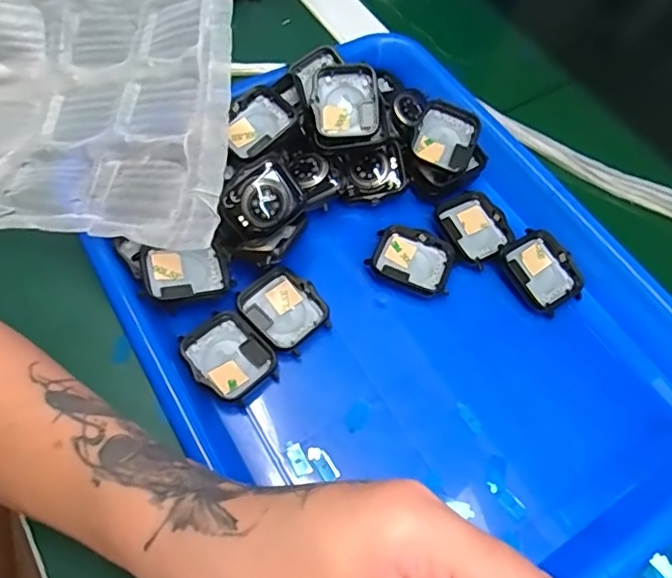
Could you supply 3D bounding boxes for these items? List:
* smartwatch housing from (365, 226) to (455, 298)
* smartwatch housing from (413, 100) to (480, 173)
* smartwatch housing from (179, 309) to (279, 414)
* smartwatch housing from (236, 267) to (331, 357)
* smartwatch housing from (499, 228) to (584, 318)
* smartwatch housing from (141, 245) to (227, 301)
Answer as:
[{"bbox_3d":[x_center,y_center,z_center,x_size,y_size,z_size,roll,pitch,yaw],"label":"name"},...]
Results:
[{"bbox_3d":[0.044,-0.017,0.322,0.046,0.007,0.035,19,64,6],"label":"smartwatch housing"},{"bbox_3d":[0.068,-0.092,0.344,0.035,0.007,0.040,22,83,2],"label":"smartwatch housing"},{"bbox_3d":[-0.054,0.037,0.291,0.037,0.013,0.047,-40,72,-20],"label":"smartwatch housing"},{"bbox_3d":[-0.027,0.012,0.305,0.037,0.009,0.044,-38,72,-20],"label":"smartwatch housing"},{"bbox_3d":[0.118,-0.010,0.321,0.036,0.011,0.045,-28,68,-16],"label":"smartwatch housing"},{"bbox_3d":[-0.080,-0.009,0.295,0.039,0.010,0.031,-9,65,-8],"label":"smartwatch housing"}]

